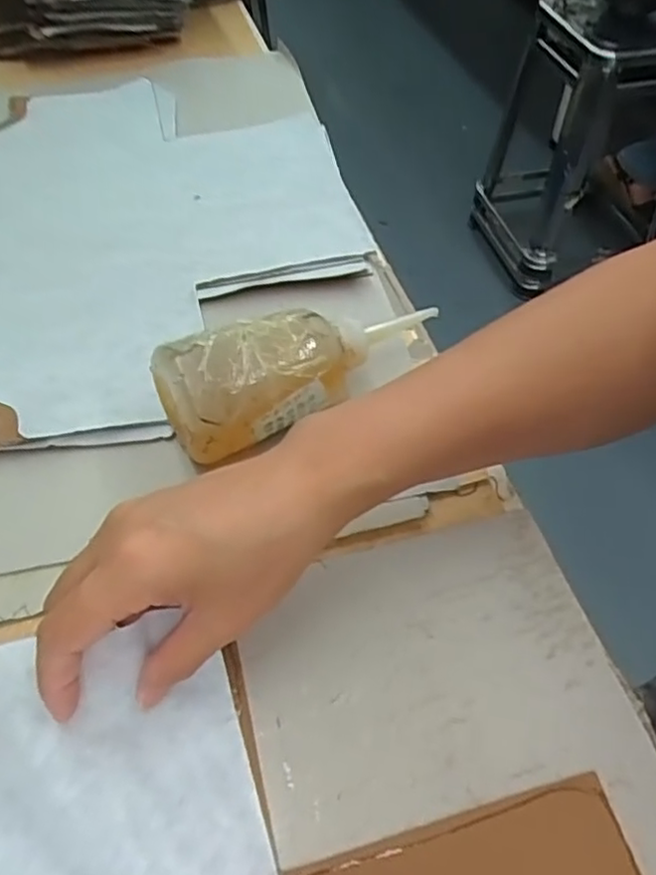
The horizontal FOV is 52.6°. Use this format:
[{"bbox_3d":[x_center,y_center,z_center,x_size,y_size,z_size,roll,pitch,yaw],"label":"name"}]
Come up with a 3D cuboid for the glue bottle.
[{"bbox_3d":[-0.010,-0.038,0.361,0.155,0.062,0.048,-21,55,-13],"label":"glue bottle"}]

